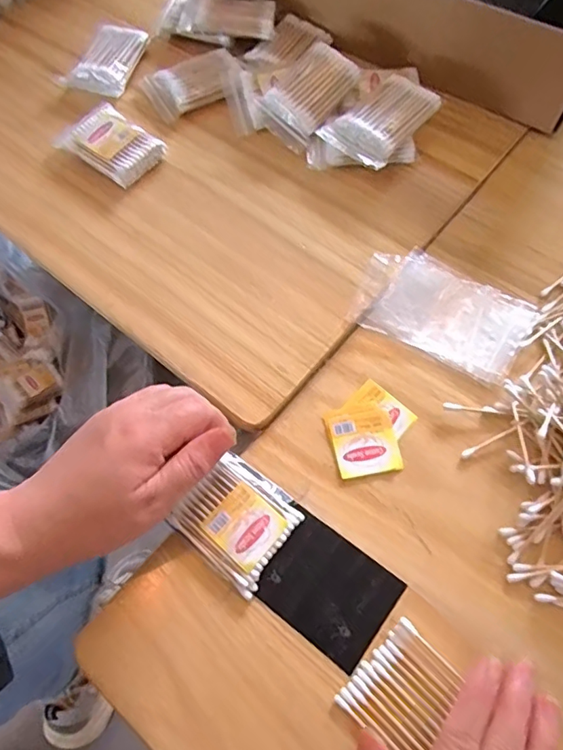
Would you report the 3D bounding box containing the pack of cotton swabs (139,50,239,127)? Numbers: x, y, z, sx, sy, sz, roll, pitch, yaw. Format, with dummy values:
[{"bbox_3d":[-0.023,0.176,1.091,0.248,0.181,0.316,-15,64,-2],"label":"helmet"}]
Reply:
[{"bbox_3d":[-0.083,-0.272,0.481,0.085,0.008,0.050,-26,83,1],"label":"pack of cotton swabs"}]

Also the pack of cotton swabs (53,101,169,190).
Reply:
[{"bbox_3d":[-0.149,-0.206,0.454,0.084,0.014,0.061,35,72,15],"label":"pack of cotton swabs"}]

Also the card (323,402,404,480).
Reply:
[{"bbox_3d":[0.056,0.045,0.351,0.043,0.004,0.049,-13,67,-5],"label":"card"}]

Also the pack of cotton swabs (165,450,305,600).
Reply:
[{"bbox_3d":[-0.027,0.091,0.327,0.066,0.011,0.061,39,72,16],"label":"pack of cotton swabs"}]

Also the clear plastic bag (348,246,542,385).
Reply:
[{"bbox_3d":[0.119,-0.049,0.385,0.123,0.009,0.073,26,69,12],"label":"clear plastic bag"}]

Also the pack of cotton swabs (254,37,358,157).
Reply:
[{"bbox_3d":[0.022,-0.247,0.453,0.057,0.015,0.089,39,95,6],"label":"pack of cotton swabs"}]

